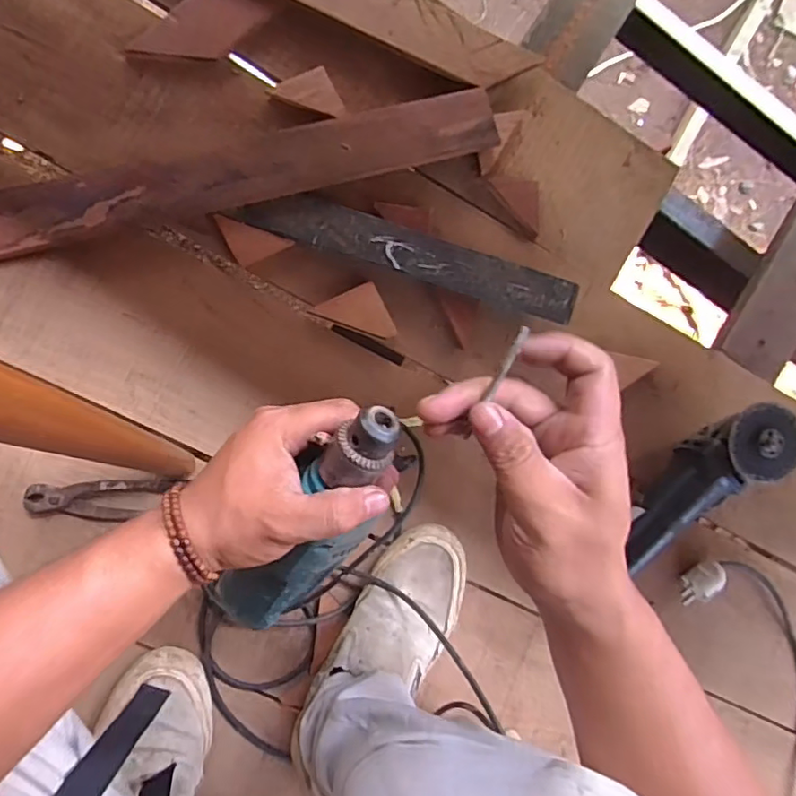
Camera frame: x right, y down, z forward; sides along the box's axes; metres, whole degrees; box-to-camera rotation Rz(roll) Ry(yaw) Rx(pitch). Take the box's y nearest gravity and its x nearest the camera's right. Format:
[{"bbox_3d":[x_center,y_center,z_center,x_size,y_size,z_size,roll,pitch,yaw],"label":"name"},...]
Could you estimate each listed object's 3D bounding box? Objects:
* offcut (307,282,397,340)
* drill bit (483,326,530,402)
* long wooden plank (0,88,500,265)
[{"bbox_3d":[-0.046,-0.084,0.615,0.071,0.004,0.065,-28,94,-8],"label":"offcut"},{"bbox_3d":[0.052,-0.015,0.267,0.004,0.004,0.040,20,114,-8],"label":"drill bit"},{"bbox_3d":[-0.190,-0.231,0.592,0.608,0.020,0.077,-16,93,-8],"label":"long wooden plank"}]

